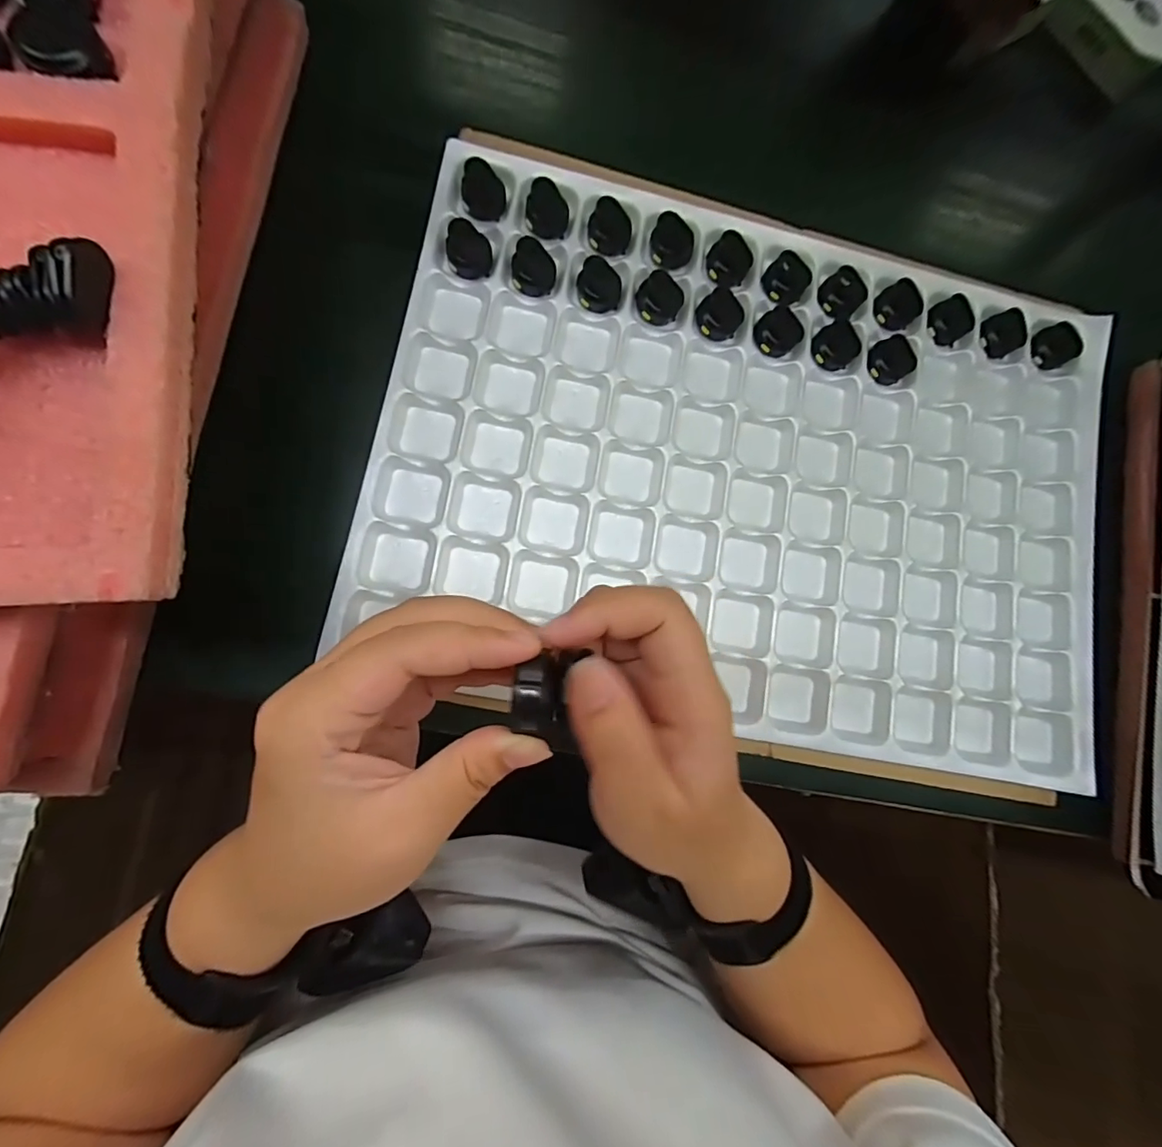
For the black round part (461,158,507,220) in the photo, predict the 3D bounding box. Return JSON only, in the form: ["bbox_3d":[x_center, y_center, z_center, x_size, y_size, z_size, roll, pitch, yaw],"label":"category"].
[{"bbox_3d":[-0.064,-0.256,0.348,0.027,0.017,0.026,1,80,-8],"label":"black round part"}]

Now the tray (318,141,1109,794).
[{"bbox_3d":[0.126,-0.078,0.362,0.496,0.029,0.358,11,82,-6],"label":"tray"}]

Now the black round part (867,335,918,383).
[{"bbox_3d":[0.224,-0.154,0.376,0.027,0.015,0.030,-33,88,-10],"label":"black round part"}]

